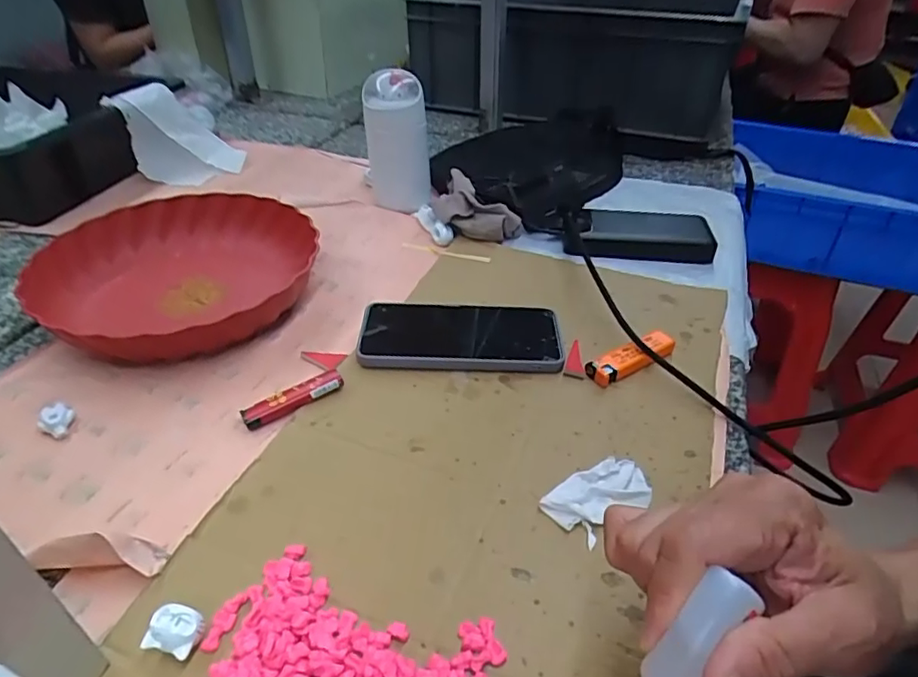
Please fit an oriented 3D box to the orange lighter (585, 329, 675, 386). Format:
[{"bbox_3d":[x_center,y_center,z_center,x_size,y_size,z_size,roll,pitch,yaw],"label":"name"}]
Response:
[{"bbox_3d":[0.138,0.015,0.463,0.081,0.015,0.024,-20,44,-26],"label":"orange lighter"}]

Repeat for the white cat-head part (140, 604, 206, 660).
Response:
[{"bbox_3d":[-0.140,0.146,0.289,0.026,0.020,0.019,11,39,9],"label":"white cat-head part"}]

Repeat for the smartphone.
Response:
[{"bbox_3d":[0.002,-0.004,0.481,0.160,0.016,0.079,3,39,0],"label":"smartphone"}]

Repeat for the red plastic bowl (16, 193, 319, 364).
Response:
[{"bbox_3d":[-0.247,-0.058,0.524,0.232,0.047,0.233,2,39,-2],"label":"red plastic bowl"}]

